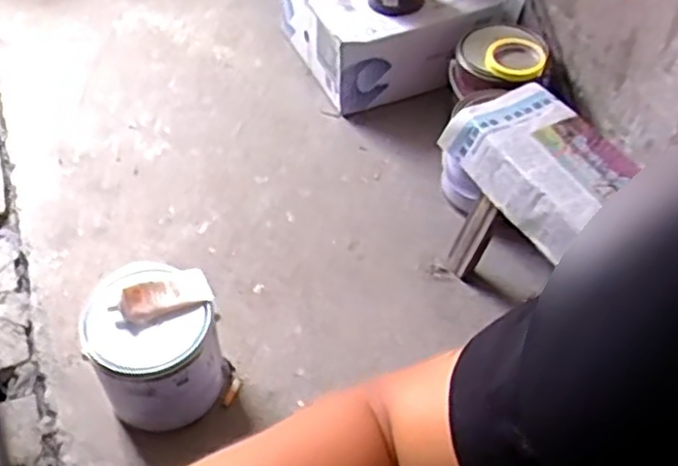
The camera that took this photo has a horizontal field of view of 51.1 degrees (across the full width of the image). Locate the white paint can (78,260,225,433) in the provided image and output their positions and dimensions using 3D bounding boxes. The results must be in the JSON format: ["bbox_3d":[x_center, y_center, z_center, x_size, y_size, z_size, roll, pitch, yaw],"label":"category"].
[{"bbox_3d":[-0.229,0.153,0.894,0.142,0.196,0.141,1,48,-1],"label":"white paint can"}]

